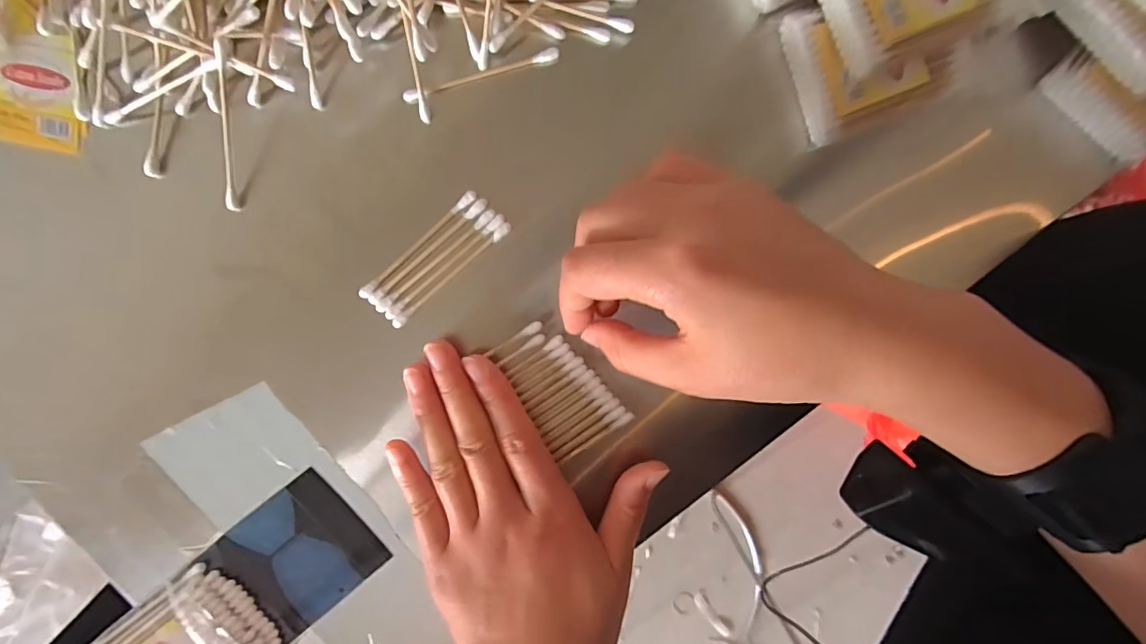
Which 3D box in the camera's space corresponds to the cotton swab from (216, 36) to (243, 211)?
[{"bbox_3d":[-0.149,-0.083,0.230,0.006,0.006,0.072,14,117,-2],"label":"cotton swab"}]

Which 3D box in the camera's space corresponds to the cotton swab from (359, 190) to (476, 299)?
[{"bbox_3d":[-0.072,-0.036,0.247,0.070,0.004,0.005,-42,96,5],"label":"cotton swab"}]

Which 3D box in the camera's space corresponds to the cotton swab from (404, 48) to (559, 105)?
[{"bbox_3d":[-0.042,-0.111,0.243,0.072,0.005,0.006,-16,97,2],"label":"cotton swab"}]

